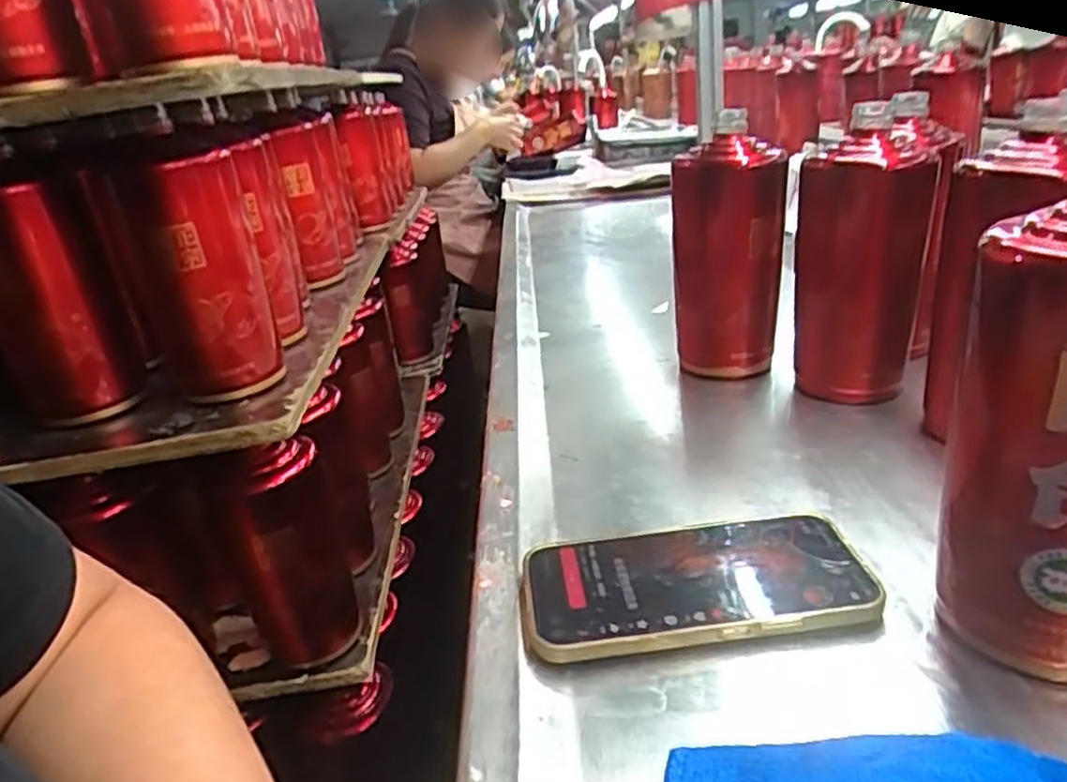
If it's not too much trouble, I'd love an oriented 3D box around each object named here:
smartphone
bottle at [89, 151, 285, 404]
[{"bbox_3d":[0.074,0.088,0.353,0.157,0.010,0.076,-6,23,-1],"label":"smartphone"},{"bbox_3d":[-0.224,-0.071,0.501,0.084,0.159,0.066,-19,25,-21],"label":"bottle"}]

